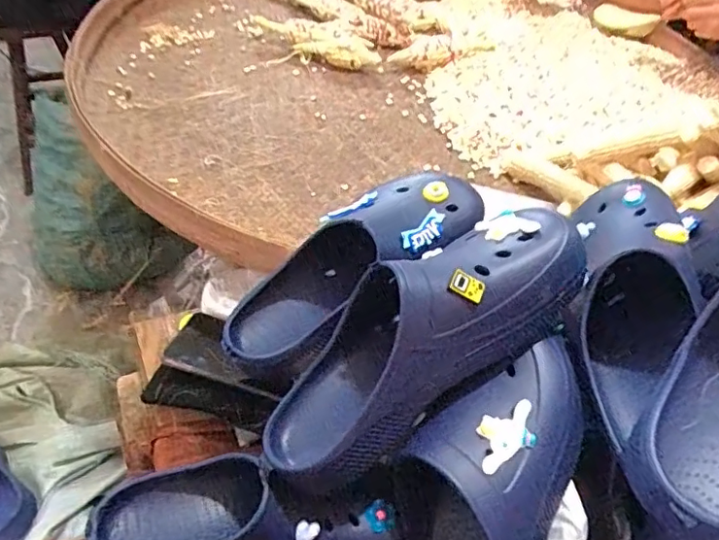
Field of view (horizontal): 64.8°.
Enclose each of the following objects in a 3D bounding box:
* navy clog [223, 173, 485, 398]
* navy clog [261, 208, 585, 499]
[{"bbox_3d":[-0.005,-0.008,0.522,0.278,0.095,0.099,-39,57,-6],"label":"navy clog"},{"bbox_3d":[0.044,0.048,0.439,0.285,0.089,0.104,-39,55,-1],"label":"navy clog"}]

